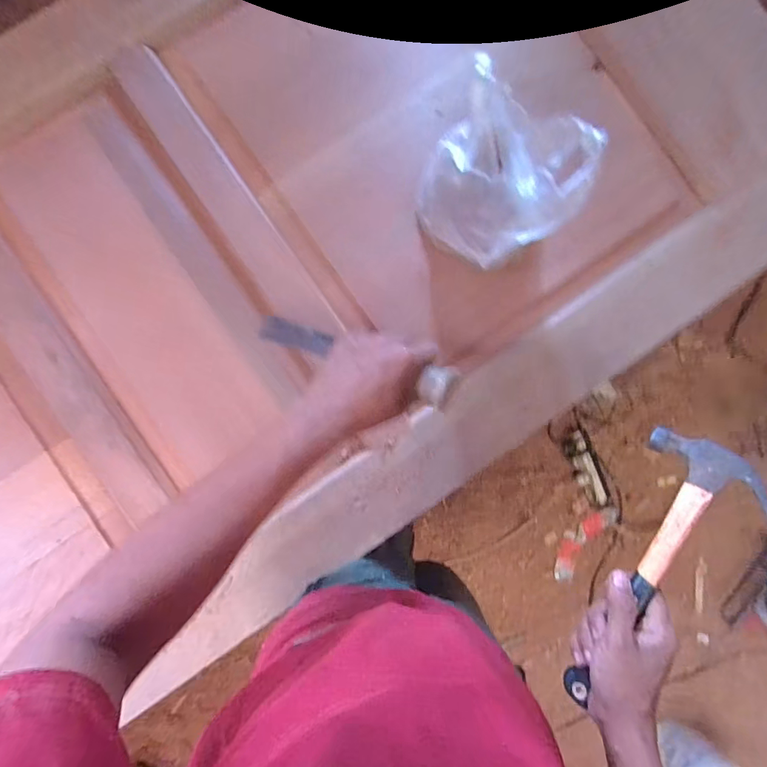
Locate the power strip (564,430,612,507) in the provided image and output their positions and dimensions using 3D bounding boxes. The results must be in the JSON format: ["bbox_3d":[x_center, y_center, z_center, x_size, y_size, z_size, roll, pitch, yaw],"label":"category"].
[{"bbox_3d":[0.605,0.254,1.332,0.079,0.026,0.223,-23,89,-3],"label":"power strip"}]

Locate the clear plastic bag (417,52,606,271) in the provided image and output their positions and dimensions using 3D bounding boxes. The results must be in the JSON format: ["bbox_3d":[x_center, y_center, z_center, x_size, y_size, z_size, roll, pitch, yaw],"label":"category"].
[{"bbox_3d":[0.142,-0.238,0.527,0.173,0.142,0.167,-44,87,-4],"label":"clear plastic bag"}]

